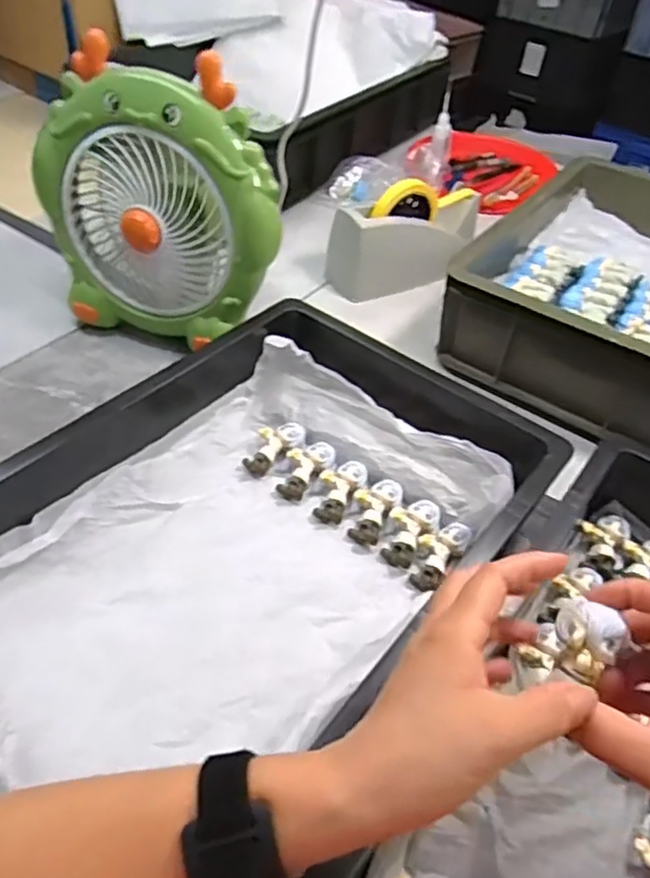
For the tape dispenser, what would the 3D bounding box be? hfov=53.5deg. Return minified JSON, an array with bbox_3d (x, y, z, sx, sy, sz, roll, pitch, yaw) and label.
[{"bbox_3d":[0.107,-0.250,0.805,0.198,0.110,0.071,-14,49,-19],"label":"tape dispenser"}]

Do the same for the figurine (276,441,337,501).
[{"bbox_3d":[-0.021,0.025,0.575,0.038,0.015,0.063,34,51,26],"label":"figurine"}]

